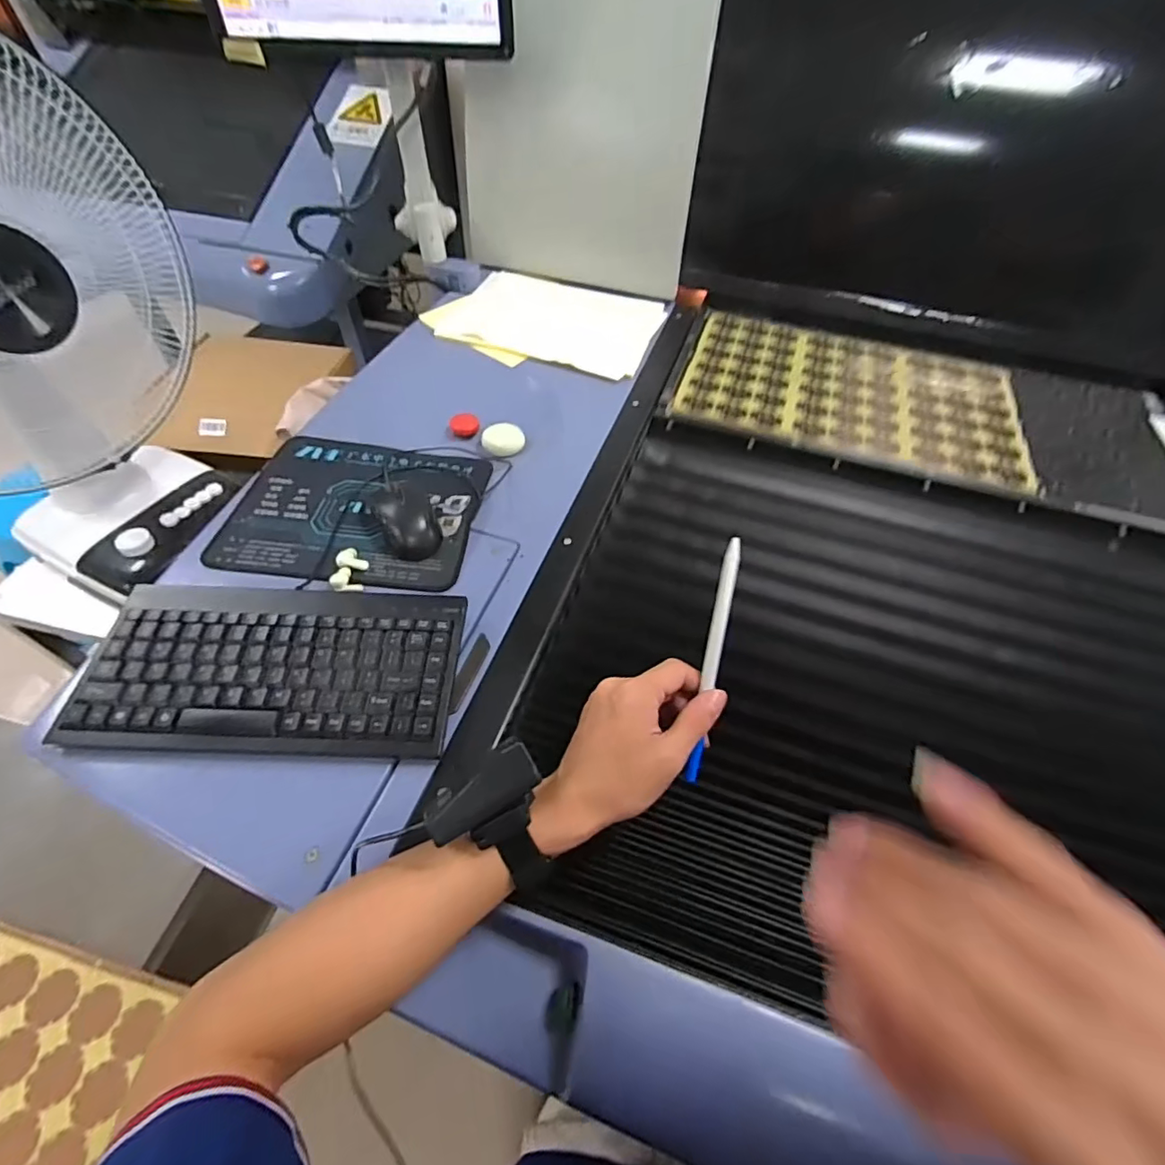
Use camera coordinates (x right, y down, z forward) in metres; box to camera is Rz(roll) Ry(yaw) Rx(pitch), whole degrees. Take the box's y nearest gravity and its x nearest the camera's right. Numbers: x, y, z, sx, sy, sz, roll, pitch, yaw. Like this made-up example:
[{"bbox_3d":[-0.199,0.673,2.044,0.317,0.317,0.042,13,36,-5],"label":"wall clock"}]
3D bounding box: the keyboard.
[{"bbox_3d":[-0.252,0.070,0.463,0.286,0.031,0.150,4,55,-2],"label":"keyboard"}]

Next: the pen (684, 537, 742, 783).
[{"bbox_3d":[0.089,0.055,0.374,0.010,0.007,0.170,9,96,2],"label":"pen"}]

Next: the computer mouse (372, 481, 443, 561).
[{"bbox_3d":[-0.186,-0.075,0.570,0.052,0.033,0.108,-26,57,-22],"label":"computer mouse"}]

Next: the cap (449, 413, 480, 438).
[{"bbox_3d":[-0.158,-0.211,0.734,0.037,0.011,0.036,2,51,-2],"label":"cap"}]

